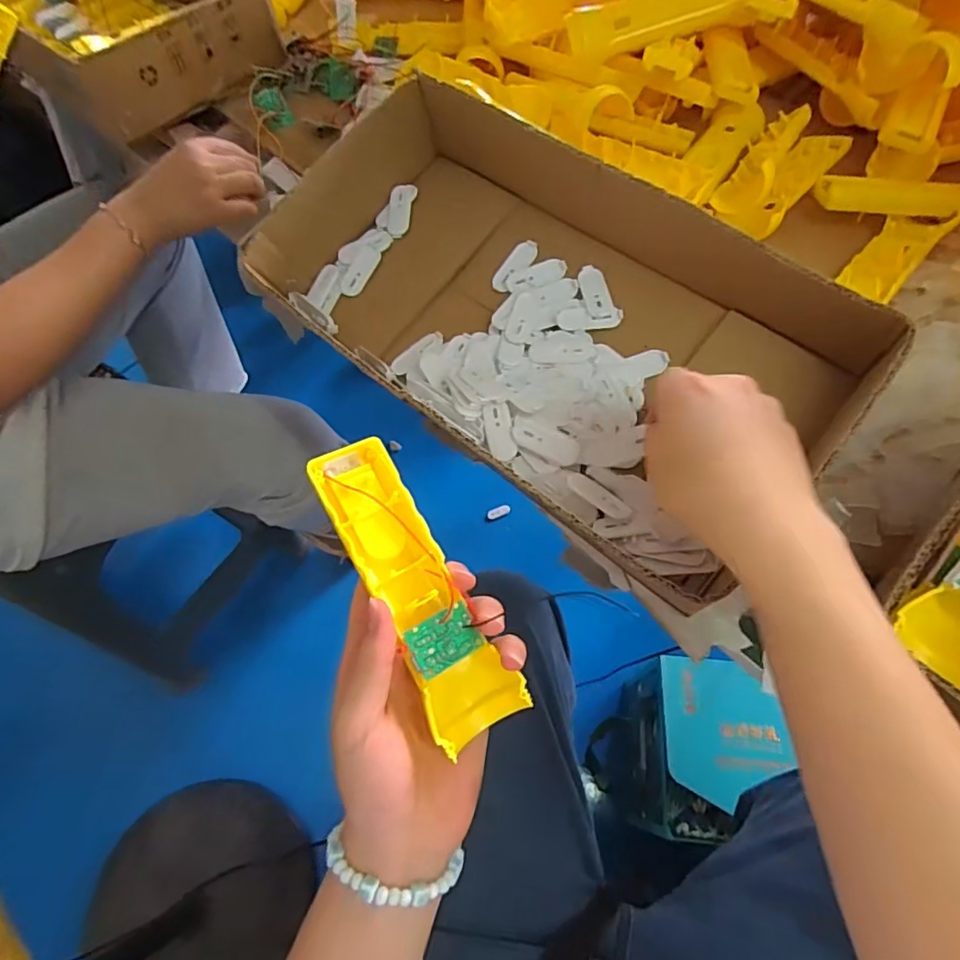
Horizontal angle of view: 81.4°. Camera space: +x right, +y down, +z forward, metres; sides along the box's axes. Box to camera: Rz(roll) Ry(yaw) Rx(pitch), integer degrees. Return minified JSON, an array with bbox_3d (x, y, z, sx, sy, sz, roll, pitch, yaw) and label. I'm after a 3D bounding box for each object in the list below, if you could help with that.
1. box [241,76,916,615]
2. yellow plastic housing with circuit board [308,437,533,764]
[{"bbox_3d":[0.041,-0.121,0.409,0.423,0.091,0.223,37,70,19],"label":"box"},{"bbox_3d":[-0.033,0.052,0.286,0.044,0.025,0.160,-27,81,-11],"label":"yellow plastic housing with circuit board"}]

